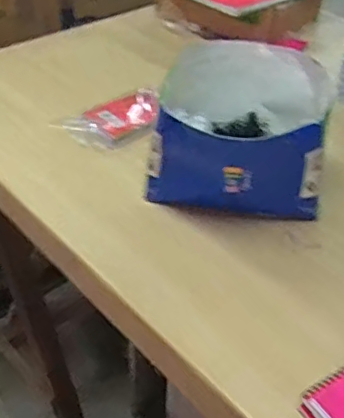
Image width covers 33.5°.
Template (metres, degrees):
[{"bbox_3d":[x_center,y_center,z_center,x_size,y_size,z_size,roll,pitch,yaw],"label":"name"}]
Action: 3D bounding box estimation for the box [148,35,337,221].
[{"bbox_3d":[0.085,-0.100,0.721,0.214,0.124,0.234,9,40,7],"label":"box"}]

